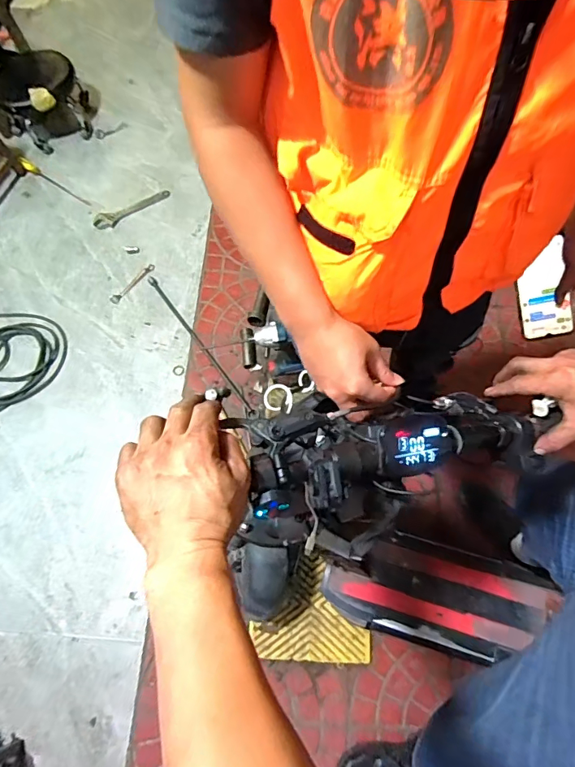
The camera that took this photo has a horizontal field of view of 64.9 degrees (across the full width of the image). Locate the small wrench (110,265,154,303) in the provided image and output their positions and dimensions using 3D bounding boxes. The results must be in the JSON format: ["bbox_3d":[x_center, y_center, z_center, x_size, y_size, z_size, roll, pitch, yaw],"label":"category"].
[{"bbox_3d":[-0.510,-0.330,1.491,0.031,0.008,0.184,35,74,18],"label":"small wrench"}]

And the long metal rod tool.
[{"bbox_3d":[-0.276,-0.129,1.396,0.022,0.013,0.587,-36,68,-10],"label":"long metal rod tool"}]

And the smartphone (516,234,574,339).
[{"bbox_3d":[0.400,-0.144,0.708,0.069,0.012,0.144,-9,107,32],"label":"smartphone"}]

